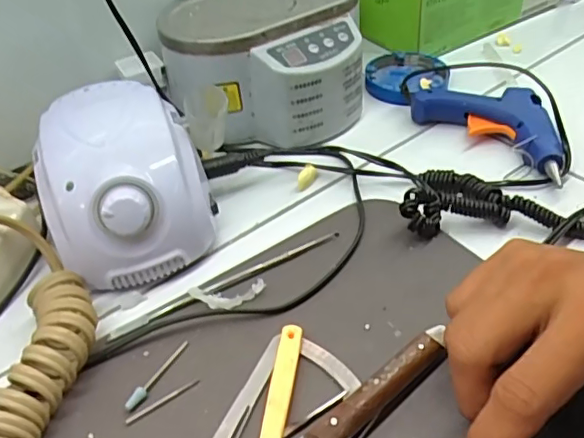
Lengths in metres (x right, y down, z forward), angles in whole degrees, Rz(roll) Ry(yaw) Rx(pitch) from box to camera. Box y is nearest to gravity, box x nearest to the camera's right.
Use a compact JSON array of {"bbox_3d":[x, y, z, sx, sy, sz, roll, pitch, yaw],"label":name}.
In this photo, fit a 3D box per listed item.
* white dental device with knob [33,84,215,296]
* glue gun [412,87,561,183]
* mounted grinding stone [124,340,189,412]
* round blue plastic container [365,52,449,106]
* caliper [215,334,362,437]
[{"bbox_3d":[-0.114,-0.027,0.385,0.102,0.074,0.136,-13,43,-10],"label":"white dental device with knob"},{"bbox_3d":[0.152,-0.072,0.451,0.103,0.028,0.101,1,42,6],"label":"glue gun"},{"bbox_3d":[-0.075,0.085,0.310,0.007,0.006,0.049,18,47,23],"label":"mounted grinding stone"},{"bbox_3d":[0.110,-0.139,0.534,0.079,0.019,0.077,-2,42,2],"label":"round blue plastic container"},{"bbox_3d":[-0.007,0.101,0.285,0.054,0.004,0.097,18,47,23],"label":"caliper"}]

